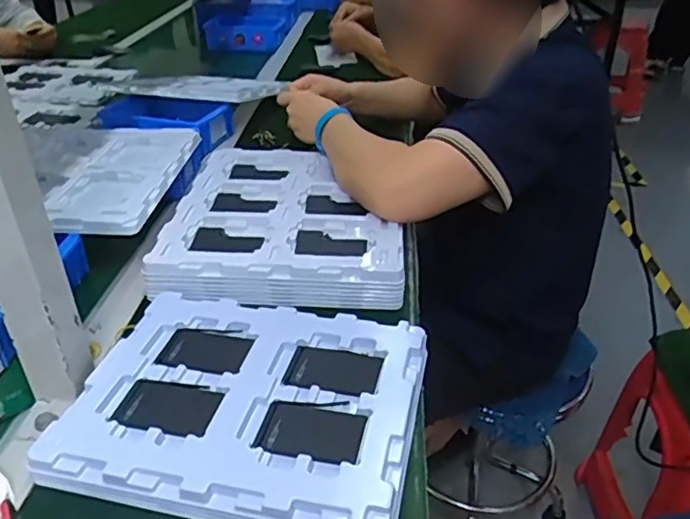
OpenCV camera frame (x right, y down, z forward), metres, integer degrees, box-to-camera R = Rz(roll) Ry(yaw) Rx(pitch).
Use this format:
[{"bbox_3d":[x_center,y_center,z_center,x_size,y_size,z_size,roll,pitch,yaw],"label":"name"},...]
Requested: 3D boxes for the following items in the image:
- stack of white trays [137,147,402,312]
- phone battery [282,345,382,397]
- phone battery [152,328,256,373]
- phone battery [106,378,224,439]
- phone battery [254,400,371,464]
[{"bbox_3d":[-0.067,-0.061,0.746,0.274,0.046,0.313,2,33,5],"label":"stack of white trays"},{"bbox_3d":[-0.009,0.097,0.527,0.080,0.009,0.054,6,30,13],"label":"phone battery"},{"bbox_3d":[-0.129,0.083,0.552,0.082,0.006,0.056,5,32,10],"label":"phone battery"},{"bbox_3d":[-0.146,0.121,0.494,0.081,0.008,0.054,5,33,10],"label":"phone battery"},{"bbox_3d":[-0.025,0.131,0.470,0.082,0.008,0.057,7,33,12],"label":"phone battery"}]

